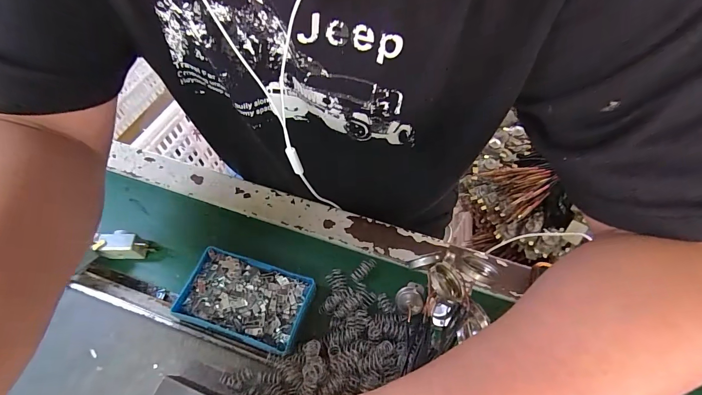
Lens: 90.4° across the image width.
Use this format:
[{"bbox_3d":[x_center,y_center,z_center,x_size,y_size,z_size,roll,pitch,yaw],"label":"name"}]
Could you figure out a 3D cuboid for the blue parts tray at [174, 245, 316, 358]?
[{"bbox_3d":[-0.099,0.096,0.332,0.116,0.028,0.070,16,62,9],"label":"blue parts tray"}]

